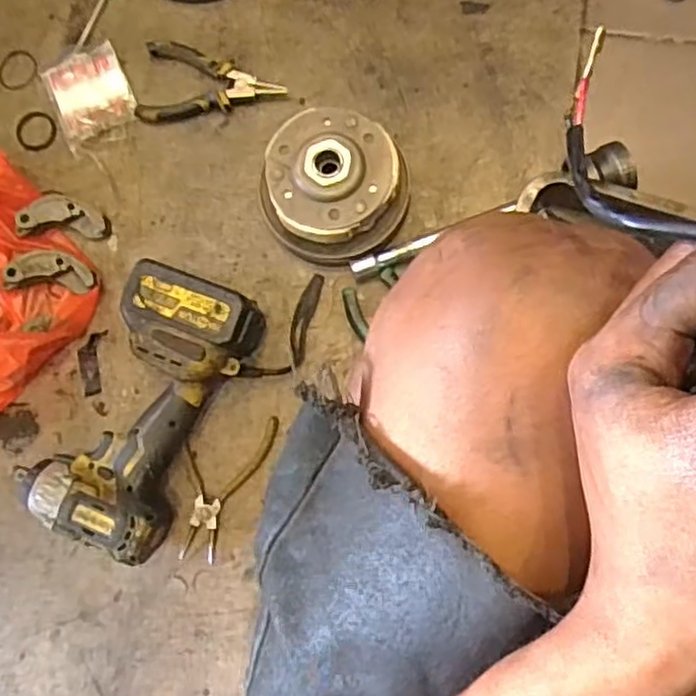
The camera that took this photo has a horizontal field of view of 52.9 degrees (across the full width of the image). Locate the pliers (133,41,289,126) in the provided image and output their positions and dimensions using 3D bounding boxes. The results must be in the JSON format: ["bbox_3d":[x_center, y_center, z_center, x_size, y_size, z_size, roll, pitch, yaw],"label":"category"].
[{"bbox_3d":[-0.141,-0.265,0.718,0.143,0.017,0.086,11,82,6],"label":"pliers"}]

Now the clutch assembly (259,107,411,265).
[{"bbox_3d":[-0.014,-0.149,0.662,0.129,0.085,0.123,-1,81,4],"label":"clutch assembly"}]

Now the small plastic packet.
[{"bbox_3d":[-0.269,-0.262,0.735,0.082,0.017,0.098,-22,80,0],"label":"small plastic packet"}]

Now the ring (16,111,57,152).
[{"bbox_3d":[-0.330,-0.228,0.741,0.044,0.007,0.043,-1,81,4],"label":"ring"}]

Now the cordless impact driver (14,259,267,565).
[{"bbox_3d":[-0.186,0.055,0.643,0.122,0.082,0.249,25,83,7],"label":"cordless impact driver"}]

